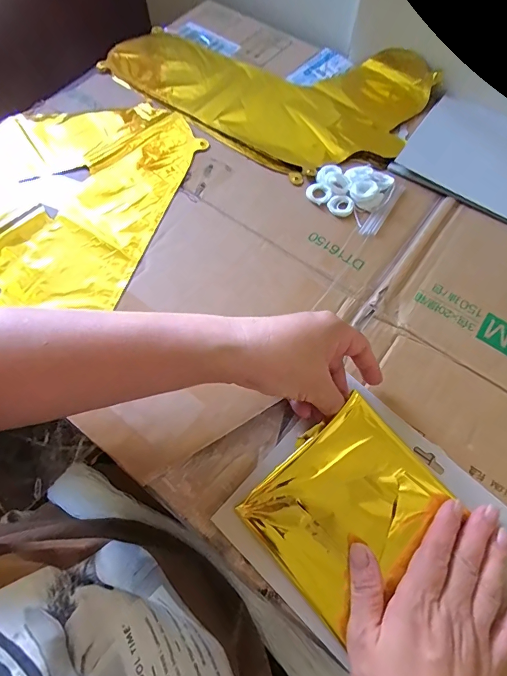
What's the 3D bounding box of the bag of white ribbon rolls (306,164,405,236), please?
[{"bbox_3d":[0.110,-0.160,0.424,0.087,0.015,0.075,32,68,13],"label":"bag of white ribbon rolls"}]

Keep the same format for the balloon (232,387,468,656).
[{"bbox_3d":[0.070,0.125,0.290,0.128,0.009,0.110,-41,78,-7],"label":"balloon"}]

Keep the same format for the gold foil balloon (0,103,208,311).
[{"bbox_3d":[-0.216,-0.171,0.424,0.259,0.010,0.278,17,66,7],"label":"gold foil balloon"}]

